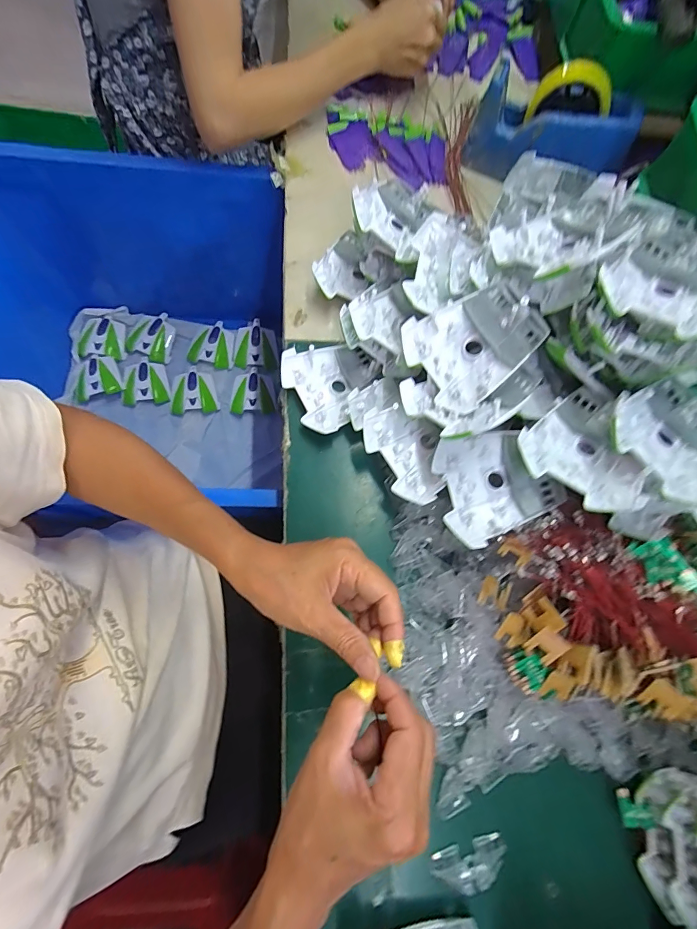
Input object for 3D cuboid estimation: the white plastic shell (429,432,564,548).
[{"bbox_3d":[0.129,0.015,0.353,0.101,0.023,0.093,-25,79,-11],"label":"white plastic shell"}]

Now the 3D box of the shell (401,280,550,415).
[{"bbox_3d":[0.115,-0.109,0.355,0.108,0.030,0.093,-33,80,14],"label":"shell"}]

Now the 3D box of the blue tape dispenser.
[{"bbox_3d":[0.252,-0.425,0.484,0.196,0.099,0.073,13,74,16],"label":"blue tape dispenser"}]

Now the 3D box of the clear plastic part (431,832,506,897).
[{"bbox_3d":[0.104,0.340,0.328,0.062,0.009,0.031,-9,76,-7],"label":"clear plastic part"}]

